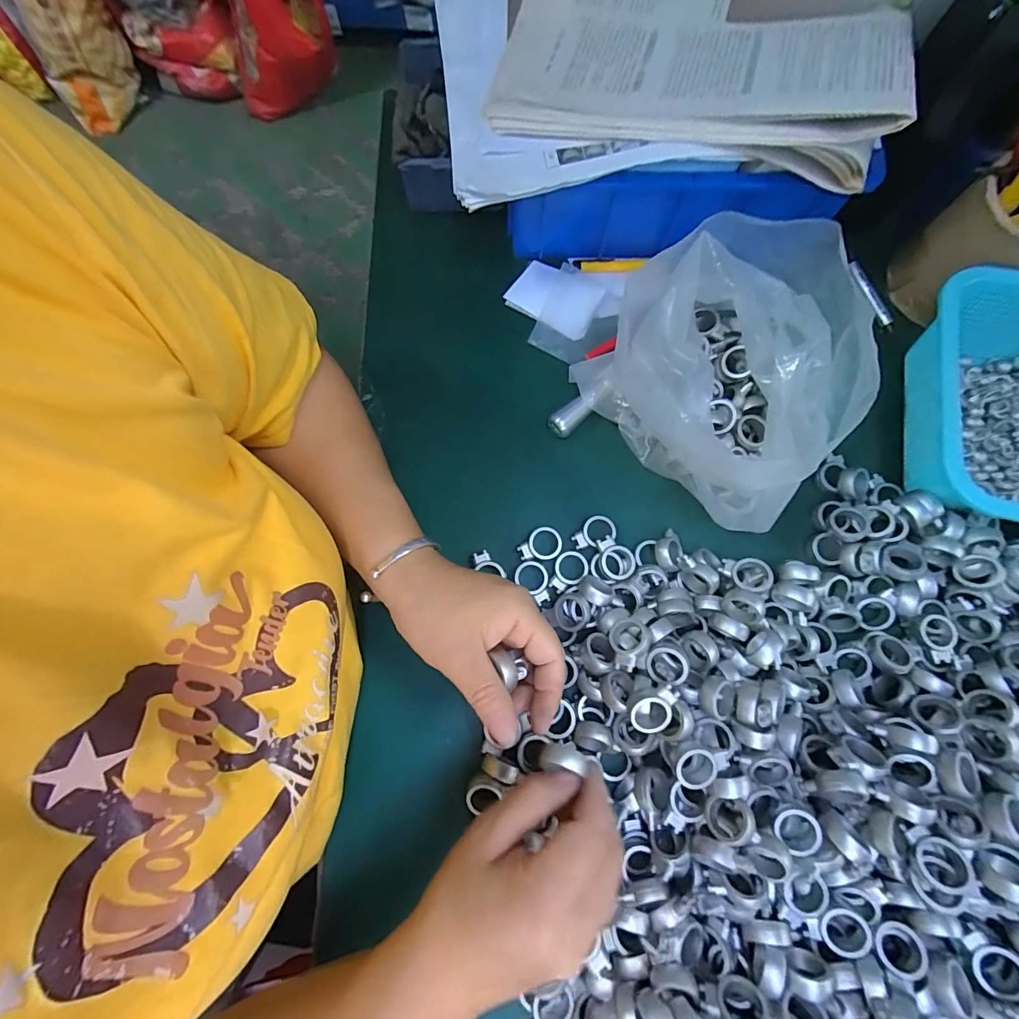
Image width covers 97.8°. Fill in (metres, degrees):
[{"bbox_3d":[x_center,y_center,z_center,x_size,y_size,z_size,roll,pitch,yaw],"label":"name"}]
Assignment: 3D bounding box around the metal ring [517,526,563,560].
[{"bbox_3d":[0.023,0.027,0.344,0.034,0.004,0.025,-12,76,-3],"label":"metal ring"}]

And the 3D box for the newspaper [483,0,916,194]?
[{"bbox_3d":[0.134,-0.344,0.323,0.275,0.040,0.182,12,77,4],"label":"newspaper"}]

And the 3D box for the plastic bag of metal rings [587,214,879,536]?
[{"bbox_3d":[0.152,-0.096,0.308,0.135,0.128,0.148,-35,78,-8],"label":"plastic bag of metal rings"}]

